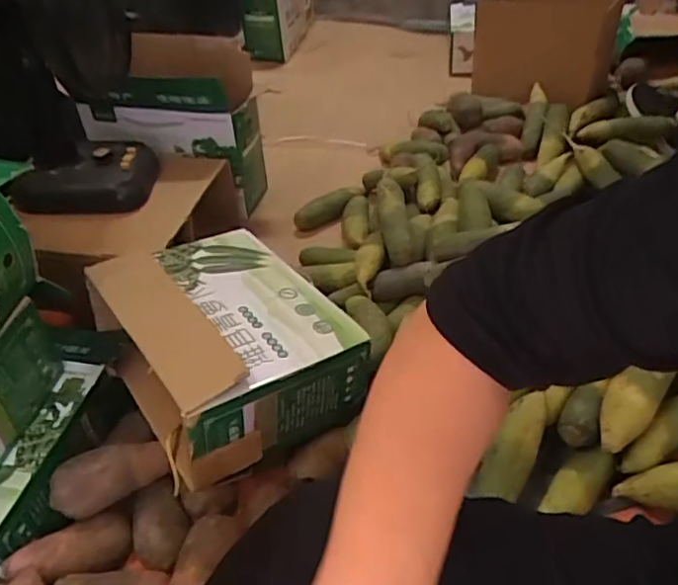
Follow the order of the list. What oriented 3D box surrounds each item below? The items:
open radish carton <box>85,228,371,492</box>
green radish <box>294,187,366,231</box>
[{"bbox_3d":[-0.165,0.061,0.882,0.284,0.153,0.364,-26,45,-23],"label":"open radish carton"},{"bbox_3d":[-0.015,-0.191,1.342,0.182,0.053,0.049,-26,45,-24],"label":"green radish"}]

